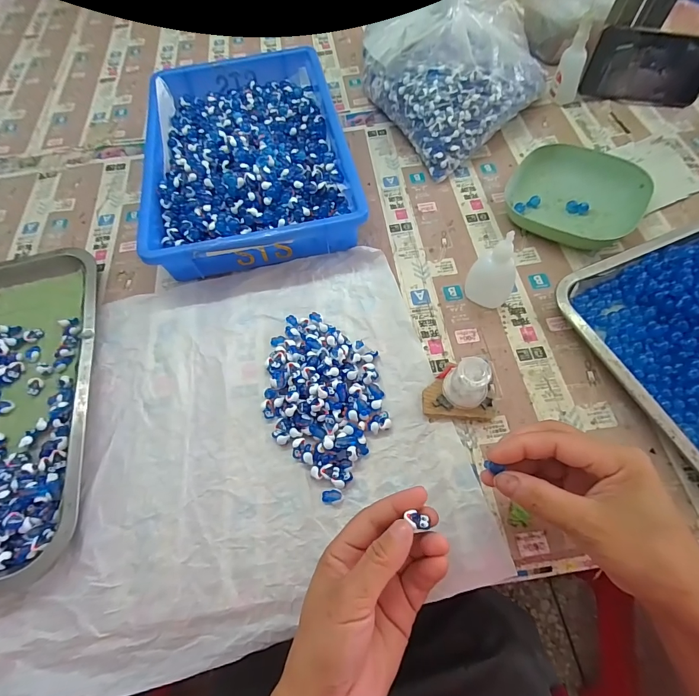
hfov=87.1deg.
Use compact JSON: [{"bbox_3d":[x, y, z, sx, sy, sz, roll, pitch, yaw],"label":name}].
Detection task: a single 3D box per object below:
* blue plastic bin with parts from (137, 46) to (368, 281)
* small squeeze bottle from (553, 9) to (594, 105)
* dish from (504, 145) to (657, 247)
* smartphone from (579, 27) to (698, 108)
[{"bbox_3d":[-0.135,-0.265,0.490,0.245,0.062,0.383,-12,63,-3],"label":"blue plastic bin with parts"},{"bbox_3d":[0.312,-0.394,0.507,0.037,0.101,0.025,24,67,14],"label":"small squeeze bottle"},{"bbox_3d":[0.270,-0.188,0.443,0.146,0.031,0.134,25,67,14],"label":"dish"},{"bbox_3d":[0.419,-0.391,0.515,0.161,0.080,0.010,7,44,0],"label":"smartphone"}]

